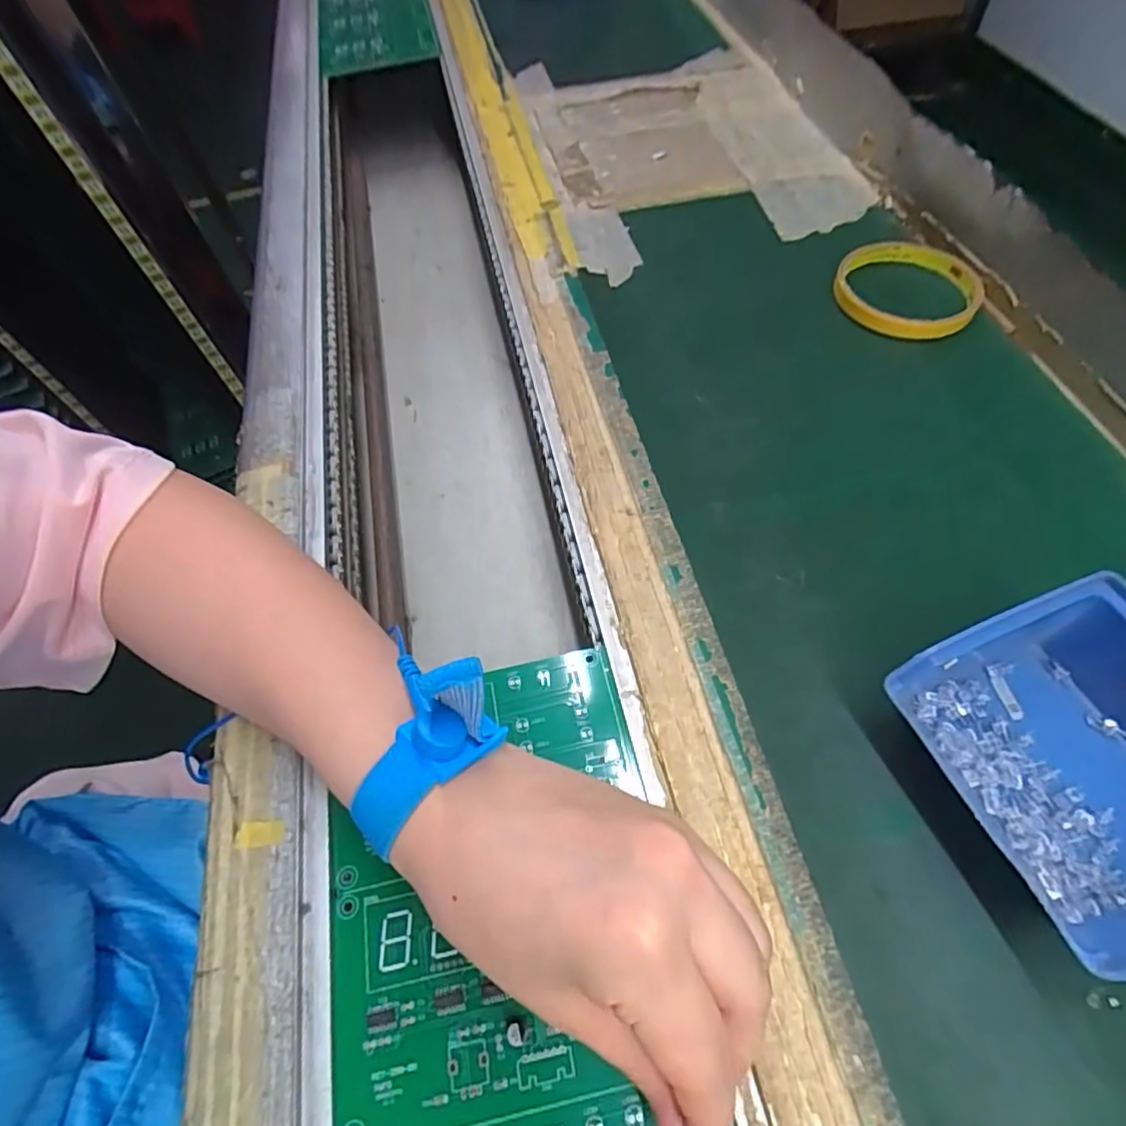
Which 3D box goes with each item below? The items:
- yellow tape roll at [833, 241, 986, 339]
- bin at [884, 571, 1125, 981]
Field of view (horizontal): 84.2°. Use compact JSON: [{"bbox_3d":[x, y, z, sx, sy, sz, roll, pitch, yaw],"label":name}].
[{"bbox_3d":[0.218,-0.174,0.396,0.085,0.022,0.082,17,61,15],"label":"yellow tape roll"},{"bbox_3d":[0.182,0.070,0.217,0.093,0.050,0.103,-22,58,-9],"label":"bin"}]

